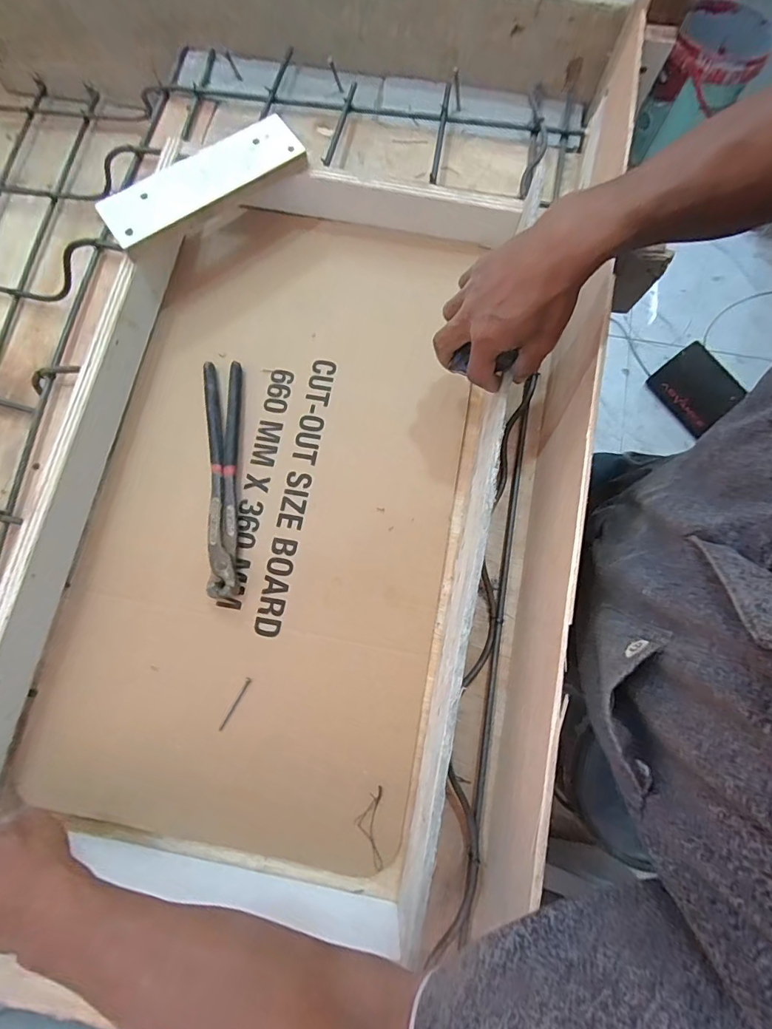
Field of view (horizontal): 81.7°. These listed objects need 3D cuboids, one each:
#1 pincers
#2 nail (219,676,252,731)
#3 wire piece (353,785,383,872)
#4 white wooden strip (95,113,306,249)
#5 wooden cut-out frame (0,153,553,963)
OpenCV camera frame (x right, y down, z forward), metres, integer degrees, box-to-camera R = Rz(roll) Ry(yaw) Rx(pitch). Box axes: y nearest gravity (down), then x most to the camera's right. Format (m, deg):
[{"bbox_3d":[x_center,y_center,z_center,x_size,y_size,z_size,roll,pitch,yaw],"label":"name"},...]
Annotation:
[{"bbox_3d":[-0.168,-0.042,0.460,0.037,0.020,0.245,-5,79,0],"label":"pincers"},{"bbox_3d":[-0.145,0.180,0.426,0.006,0.004,0.051,29,81,6],"label":"nail"},{"bbox_3d":[-0.016,0.279,0.397,0.025,0.011,0.065,-1,79,0],"label":"wire piece"},{"bbox_3d":[-0.187,-0.342,0.460,0.207,0.024,0.053,-33,81,-6],"label":"white wooden strip"},{"bbox_3d":[-0.109,-0.036,0.416,0.411,0.096,0.717,11,79,3],"label":"wooden cut-out frame"}]

